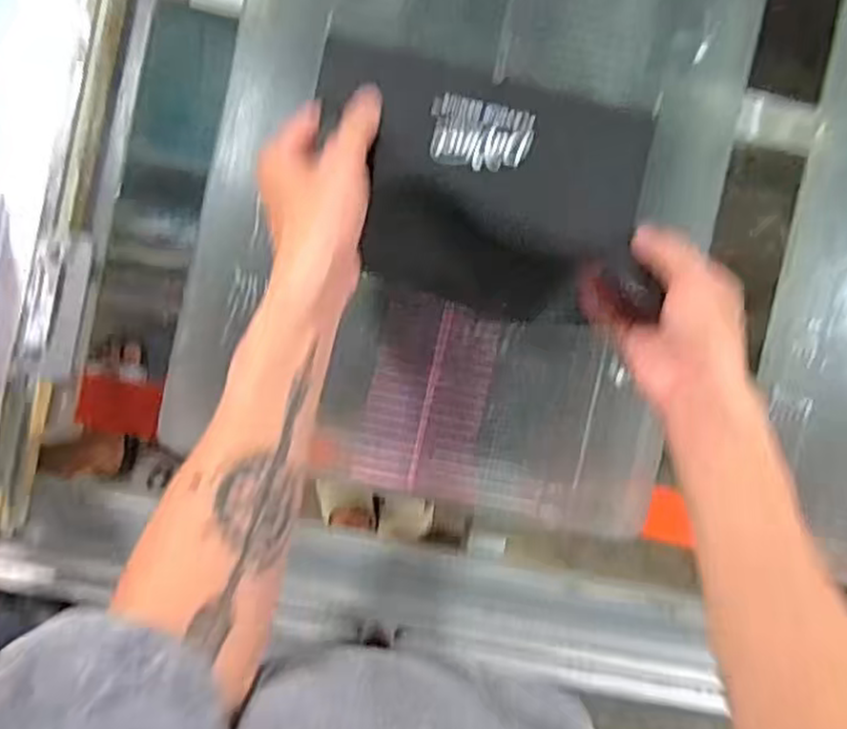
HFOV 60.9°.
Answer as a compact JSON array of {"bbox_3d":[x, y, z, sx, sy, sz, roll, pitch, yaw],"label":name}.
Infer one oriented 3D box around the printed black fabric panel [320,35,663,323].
[{"bbox_3d":[0.056,-0.155,0.636,0.303,0.012,0.203,11,88,-6],"label":"printed black fabric panel"}]

